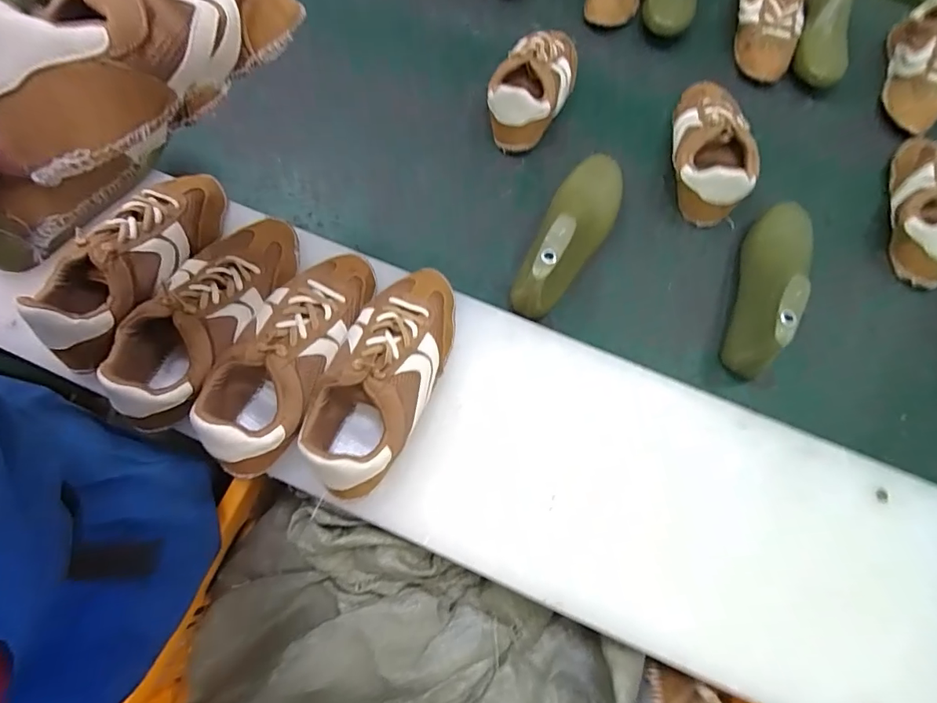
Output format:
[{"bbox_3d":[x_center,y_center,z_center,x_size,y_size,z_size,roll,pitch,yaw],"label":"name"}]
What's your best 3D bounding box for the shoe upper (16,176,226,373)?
[{"bbox_3d":[-0.321,-0.097,0.453,0.101,0.071,0.215,31,71,9],"label":"shoe upper"}]

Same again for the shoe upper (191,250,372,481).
[{"bbox_3d":[-0.158,-0.001,0.428,0.096,0.065,0.226,27,70,8],"label":"shoe upper"}]

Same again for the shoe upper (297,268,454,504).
[{"bbox_3d":[-0.074,0.015,0.428,0.088,0.072,0.231,23,70,6],"label":"shoe upper"}]

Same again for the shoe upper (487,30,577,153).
[{"bbox_3d":[0.091,-0.378,0.640,0.099,0.066,0.215,28,70,8],"label":"shoe upper"}]

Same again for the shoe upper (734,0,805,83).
[{"bbox_3d":[0.467,-0.519,0.728,0.085,0.054,0.223,9,84,1],"label":"shoe upper"}]

